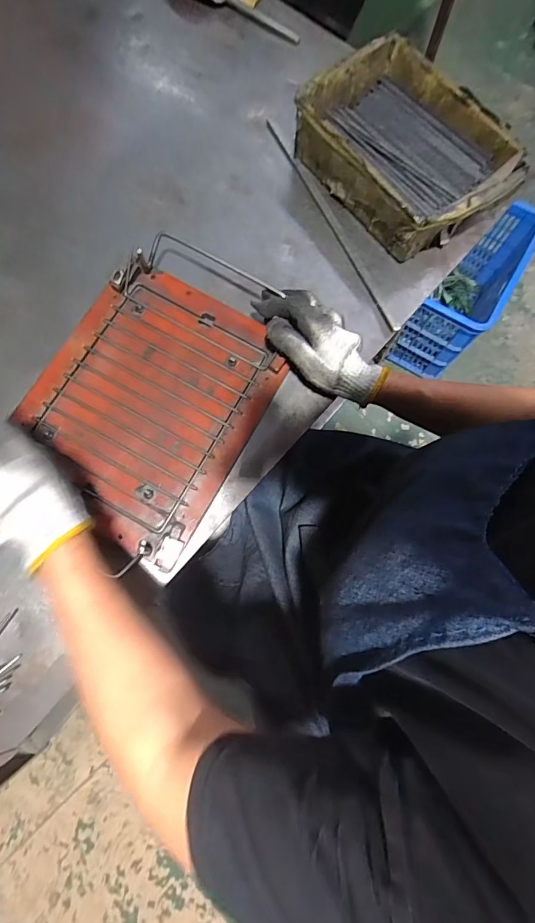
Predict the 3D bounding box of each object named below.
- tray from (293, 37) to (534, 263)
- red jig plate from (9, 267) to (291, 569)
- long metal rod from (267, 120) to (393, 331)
[{"bbox_3d":[0.176,-0.399,0.530,0.177,0.072,0.257,-35,77,-9],"label":"tray"},{"bbox_3d":[-0.137,-0.074,0.476,0.235,0.022,0.290,28,77,8],"label":"red jig plate"},{"bbox_3d":[0.078,-0.327,0.553,0.011,0.010,0.356,-23,76,-6],"label":"long metal rod"}]

